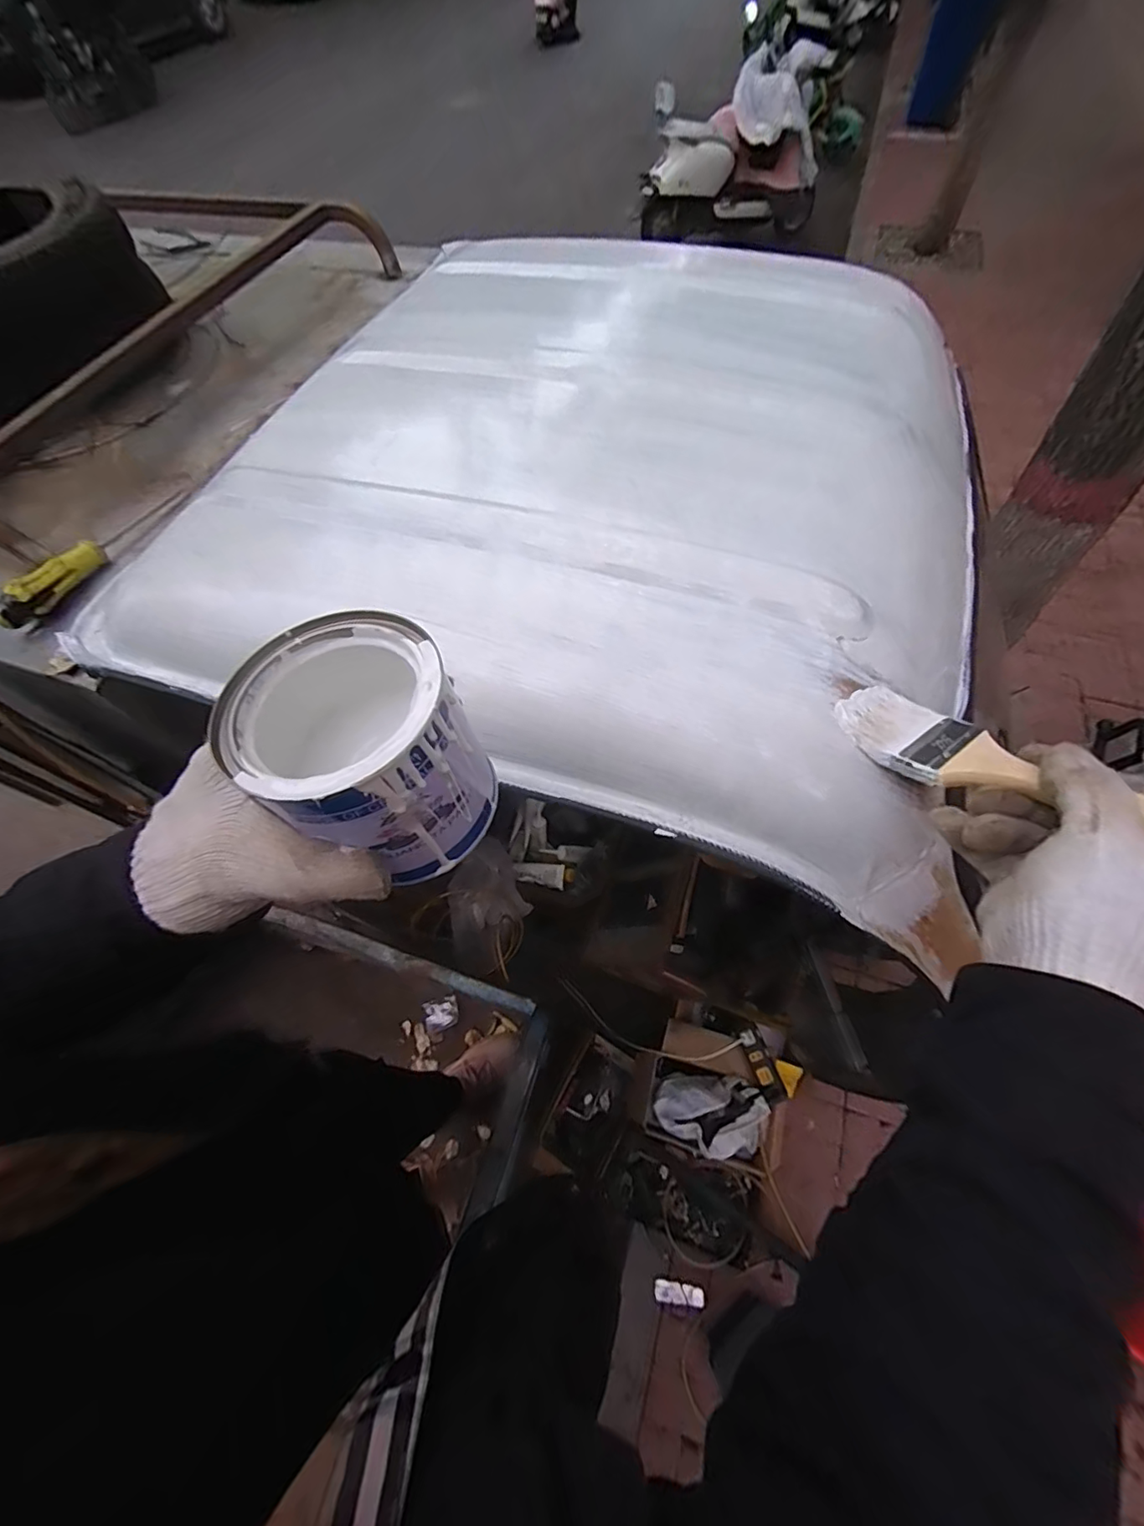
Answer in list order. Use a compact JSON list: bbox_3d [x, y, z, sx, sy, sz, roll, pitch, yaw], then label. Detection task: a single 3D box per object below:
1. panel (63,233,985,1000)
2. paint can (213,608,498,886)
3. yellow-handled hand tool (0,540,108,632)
[{"bbox_3d":[0.043,-0.275,0.522,0.713,0.108,0.668,18,64,9],"label":"panel"},{"bbox_3d":[-0.089,-0.006,0.238,0.084,0.089,0.095,-29,66,-14],"label":"paint can"},{"bbox_3d":[-0.492,-0.173,0.509,0.023,0.035,0.112,18,64,9],"label":"yellow-handled hand tool"}]

